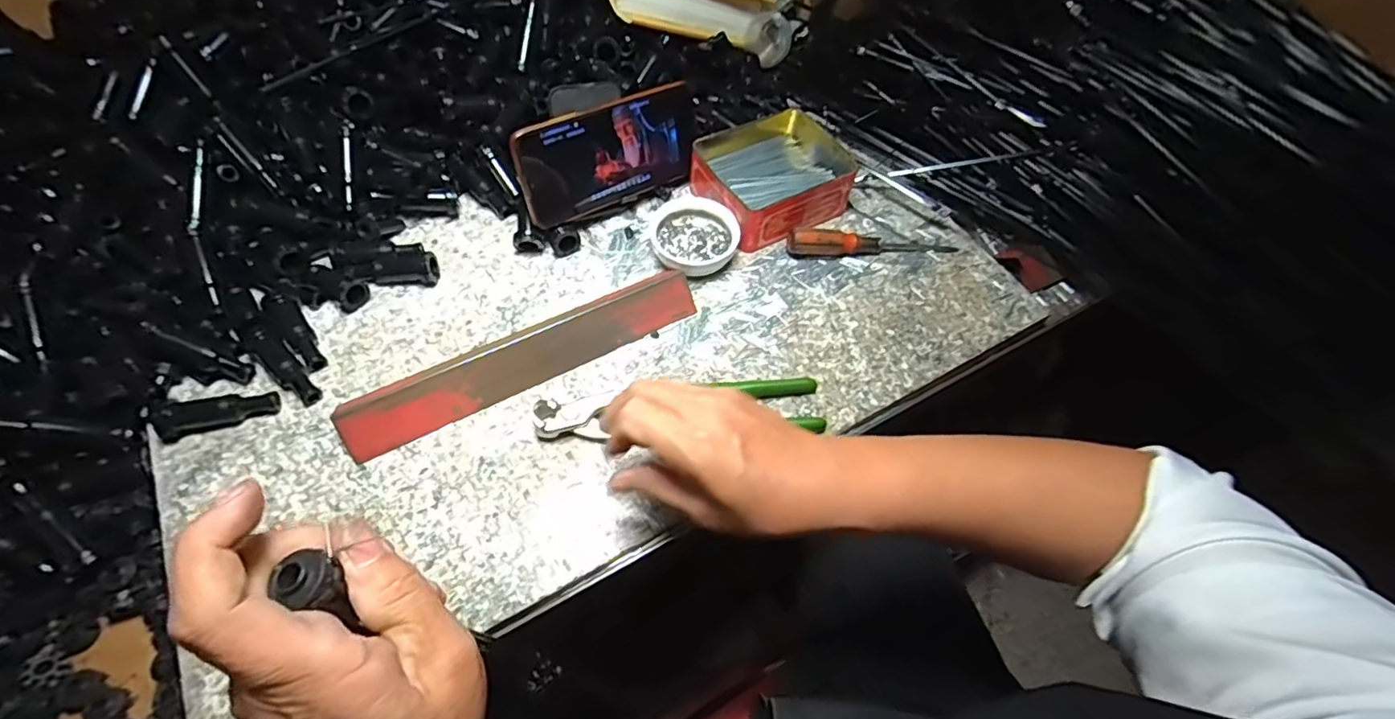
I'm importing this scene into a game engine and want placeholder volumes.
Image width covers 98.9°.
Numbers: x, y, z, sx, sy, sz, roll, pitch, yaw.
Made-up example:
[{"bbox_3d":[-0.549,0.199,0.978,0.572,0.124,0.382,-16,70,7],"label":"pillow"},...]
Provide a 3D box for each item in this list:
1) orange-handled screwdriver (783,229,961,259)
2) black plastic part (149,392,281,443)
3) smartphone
[{"bbox_3d":[0.153,-0.101,0.512,0.150,0.024,0.017,-4,57,-6],"label":"orange-handled screwdriver"},{"bbox_3d":[-0.316,0.034,0.392,0.067,0.023,0.016,-17,60,-14],"label":"black plastic part"},{"bbox_3d":[-0.070,-0.169,0.493,0.164,0.078,0.013,-29,42,-26],"label":"smartphone"}]

